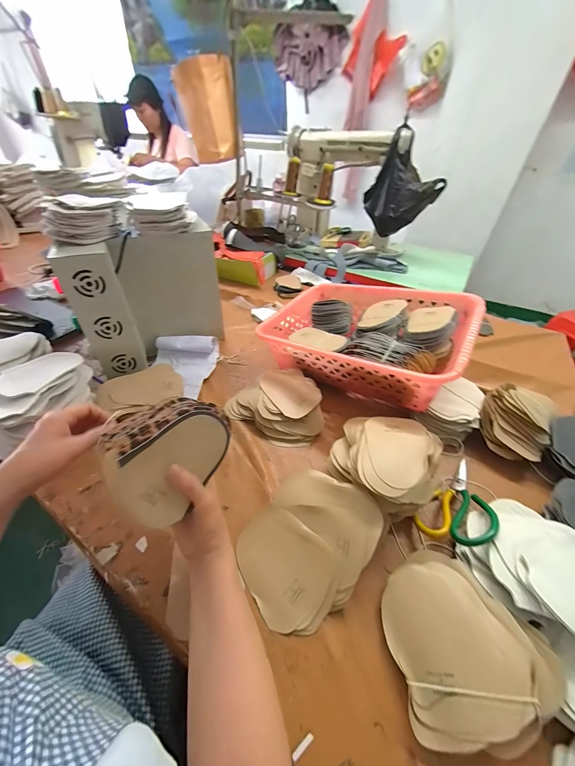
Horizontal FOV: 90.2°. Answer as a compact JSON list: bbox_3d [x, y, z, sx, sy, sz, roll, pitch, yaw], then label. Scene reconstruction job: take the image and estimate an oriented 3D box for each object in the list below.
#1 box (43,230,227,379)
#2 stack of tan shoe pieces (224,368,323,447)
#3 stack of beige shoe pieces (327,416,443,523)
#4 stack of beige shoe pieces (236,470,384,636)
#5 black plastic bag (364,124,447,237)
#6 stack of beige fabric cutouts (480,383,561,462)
[{"bbox_3d":[-0.292,-0.177,0.636,0.290,0.256,0.134,-13,45,-16],"label":"box"},{"bbox_3d":[-0.014,0.036,0.605,0.199,0.047,0.165,22,46,20],"label":"stack of tan shoe pieces"},{"bbox_3d":[0.153,0.127,0.471,0.146,0.096,0.168,-33,53,-32],"label":"stack of beige shoe pieces"},{"bbox_3d":[0.025,0.219,0.401,0.162,0.057,0.193,26,48,24],"label":"stack of beige shoe pieces"},{"bbox_3d":[0.434,-0.732,1.069,0.260,0.303,0.117,9,43,6],"label":"black plastic bag"},{"bbox_3d":[0.433,0.067,0.543,0.114,0.069,0.138,29,49,26],"label":"stack of beige fabric cutouts"}]

